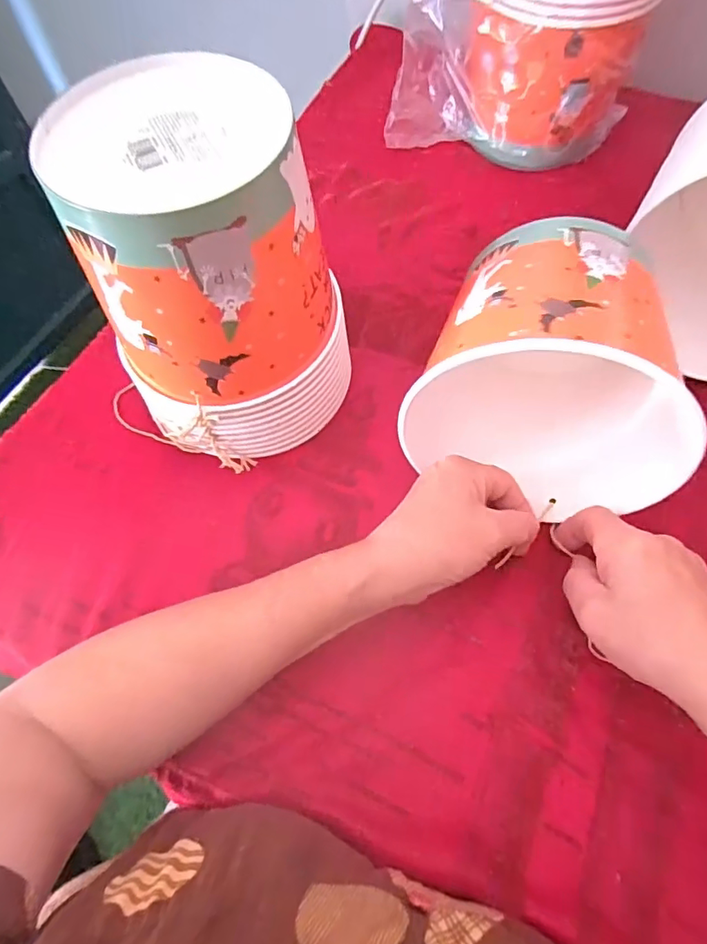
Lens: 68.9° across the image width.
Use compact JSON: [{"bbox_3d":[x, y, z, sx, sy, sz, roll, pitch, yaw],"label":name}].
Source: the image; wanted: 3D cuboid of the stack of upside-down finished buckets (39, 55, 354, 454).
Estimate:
[{"bbox_3d":[-0.089,-0.121,0.347,0.155,0.200,0.146,-23,65,-8],"label":"stack of upside-down finished buckets"}]

